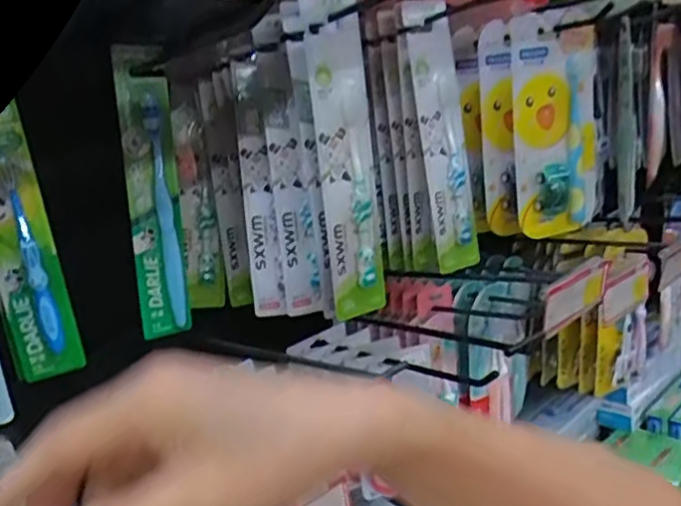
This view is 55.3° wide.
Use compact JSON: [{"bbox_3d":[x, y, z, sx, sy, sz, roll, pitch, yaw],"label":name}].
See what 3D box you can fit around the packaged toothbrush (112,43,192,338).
[{"bbox_3d":[-0.149,-0.047,0.516,0.044,0.221,0.025,-8,14,-3],"label":"packaged toothbrush"}]

